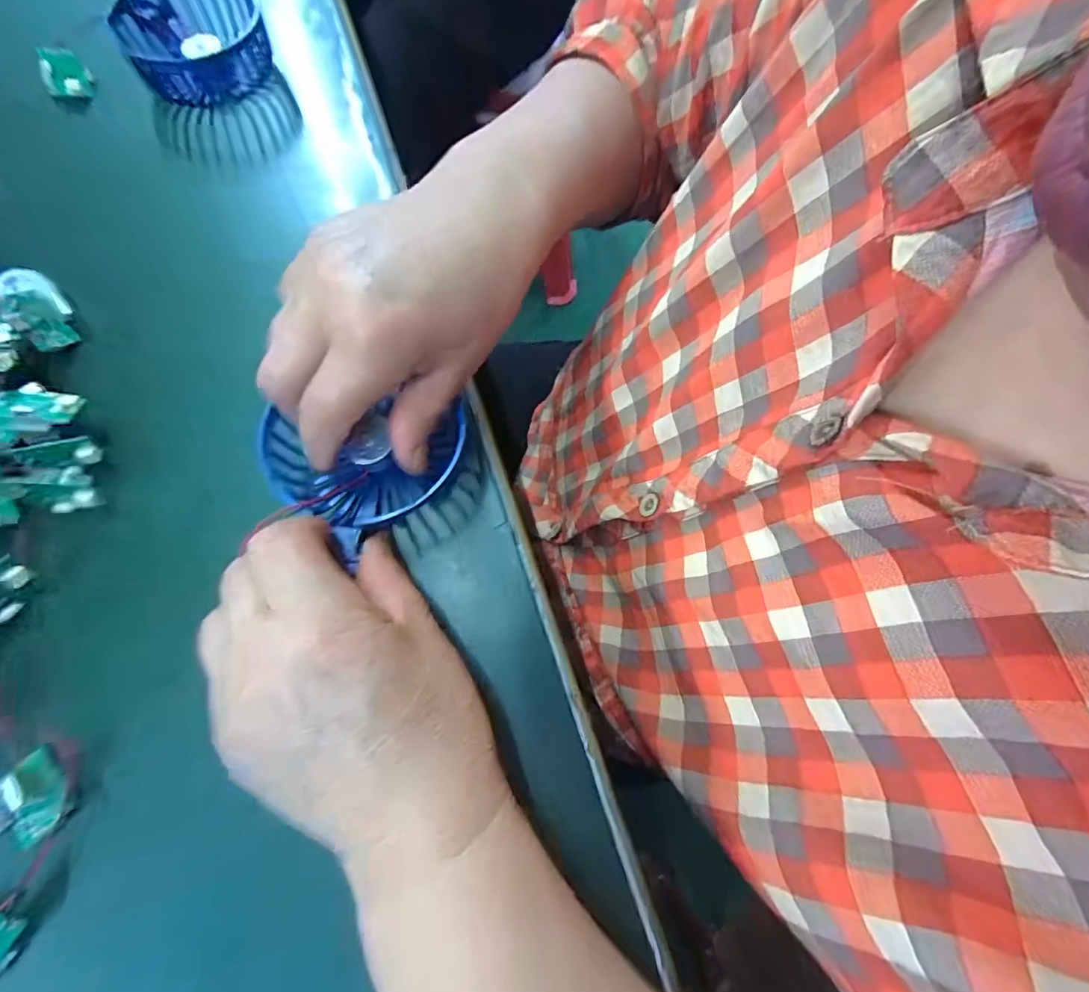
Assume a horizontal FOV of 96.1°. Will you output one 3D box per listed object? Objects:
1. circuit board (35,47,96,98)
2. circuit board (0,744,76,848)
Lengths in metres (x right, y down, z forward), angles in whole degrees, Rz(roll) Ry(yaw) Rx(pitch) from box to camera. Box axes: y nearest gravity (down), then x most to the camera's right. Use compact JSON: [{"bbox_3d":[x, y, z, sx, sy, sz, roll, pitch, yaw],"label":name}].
[{"bbox_3d":[-0.306,-0.270,0.311,0.026,0.009,0.025,-5,109,-16],"label":"circuit board"},{"bbox_3d":[-0.203,0.119,0.193,0.024,0.010,0.033,-26,74,-9],"label":"circuit board"}]

